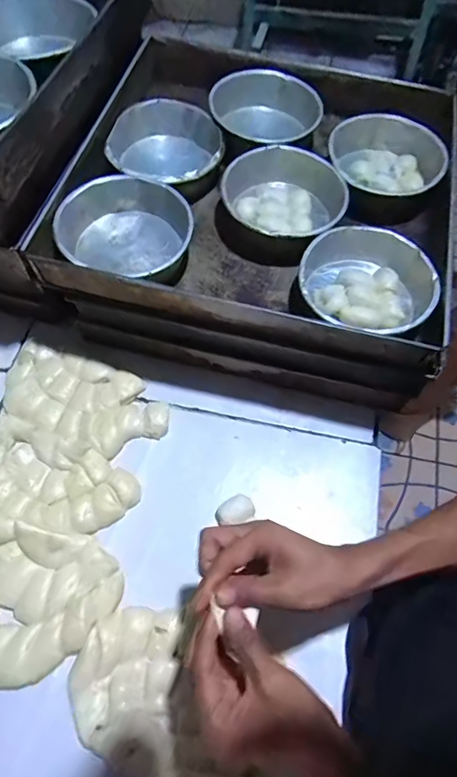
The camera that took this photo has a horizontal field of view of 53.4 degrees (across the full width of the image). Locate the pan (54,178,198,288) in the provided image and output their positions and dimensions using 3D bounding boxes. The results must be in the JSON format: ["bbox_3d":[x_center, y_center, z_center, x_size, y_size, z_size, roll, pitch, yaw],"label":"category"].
[{"bbox_3d":[-0.122,-0.179,0.543,0.152,0.053,0.152,0,63,0],"label":"pan"}]

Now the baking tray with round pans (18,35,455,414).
[{"bbox_3d":[0.045,-0.247,0.644,0.467,0.167,0.457,13,62,5],"label":"baking tray with round pans"}]

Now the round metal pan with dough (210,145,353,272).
[{"bbox_3d":[0.065,-0.233,0.574,0.146,0.053,0.150,0,63,0],"label":"round metal pan with dough"}]

